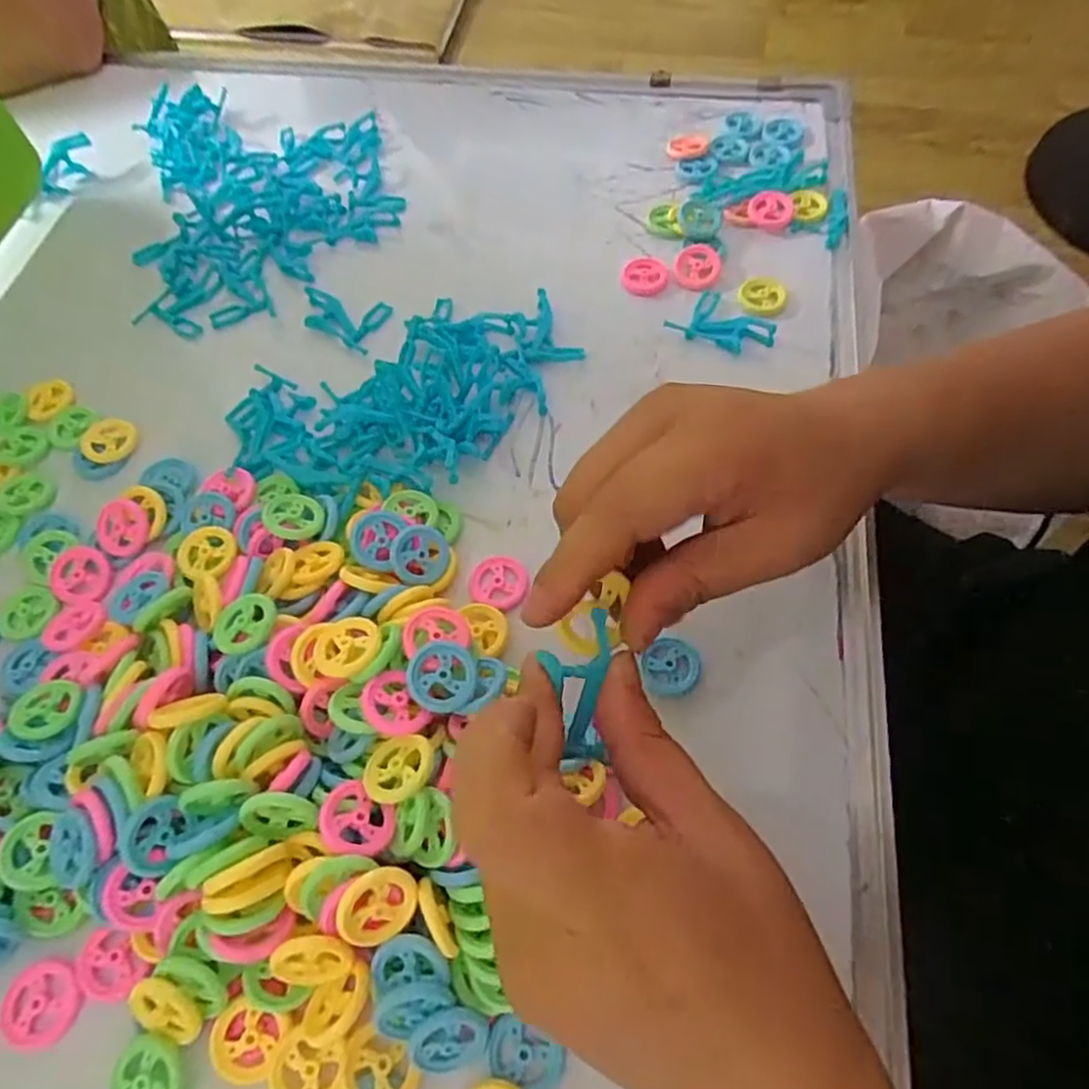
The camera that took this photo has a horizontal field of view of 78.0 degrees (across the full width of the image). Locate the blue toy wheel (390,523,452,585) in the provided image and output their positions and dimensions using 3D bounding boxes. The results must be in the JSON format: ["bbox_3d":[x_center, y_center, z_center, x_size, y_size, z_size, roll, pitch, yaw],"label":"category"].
[{"bbox_3d":[-0.062,0.005,0.336,0.029,0.005,0.030,2,85,-27],"label":"blue toy wheel"}]

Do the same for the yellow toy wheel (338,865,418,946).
[{"bbox_3d":[-0.062,0.135,0.251,0.029,0.007,0.027,-28,104,-20],"label":"yellow toy wheel"}]

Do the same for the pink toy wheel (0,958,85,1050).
[{"bbox_3d":[-0.199,0.182,0.266,0.032,0.004,0.029,4,63,4],"label":"pink toy wheel"}]

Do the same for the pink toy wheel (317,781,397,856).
[{"bbox_3d":[-0.073,0.108,0.264,0.029,0.004,0.027,9,46,-10],"label":"pink toy wheel"}]

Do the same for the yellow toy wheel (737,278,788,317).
[{"bbox_3d":[0.137,-0.156,0.423,0.029,0.004,0.031,-1,63,2],"label":"yellow toy wheel"}]

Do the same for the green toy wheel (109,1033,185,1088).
[{"bbox_3d":[-0.149,0.200,0.252,0.028,0.006,0.026,-1,63,2],"label":"green toy wheel"}]

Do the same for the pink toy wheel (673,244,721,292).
[{"bbox_3d":[0.099,-0.180,0.435,0.029,0.004,0.032,10,87,16],"label":"pink toy wheel"}]

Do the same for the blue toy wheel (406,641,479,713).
[{"bbox_3d":[-0.044,0.056,0.288,0.029,0.008,0.030,-1,64,2],"label":"blue toy wheel"}]

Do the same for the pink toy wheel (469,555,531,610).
[{"bbox_3d":[-0.024,0.019,0.345,0.030,0.009,0.031,-1,63,2],"label":"pink toy wheel"}]

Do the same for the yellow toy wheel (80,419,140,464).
[{"bbox_3d":[-0.254,-0.060,0.391,0.029,0.006,0.029,-1,63,2],"label":"yellow toy wheel"}]

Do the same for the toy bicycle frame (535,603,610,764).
[{"bbox_3d":[0.010,0.046,0.222,0.024,0.010,0.049,4,86,4],"label":"toy bicycle frame"}]

